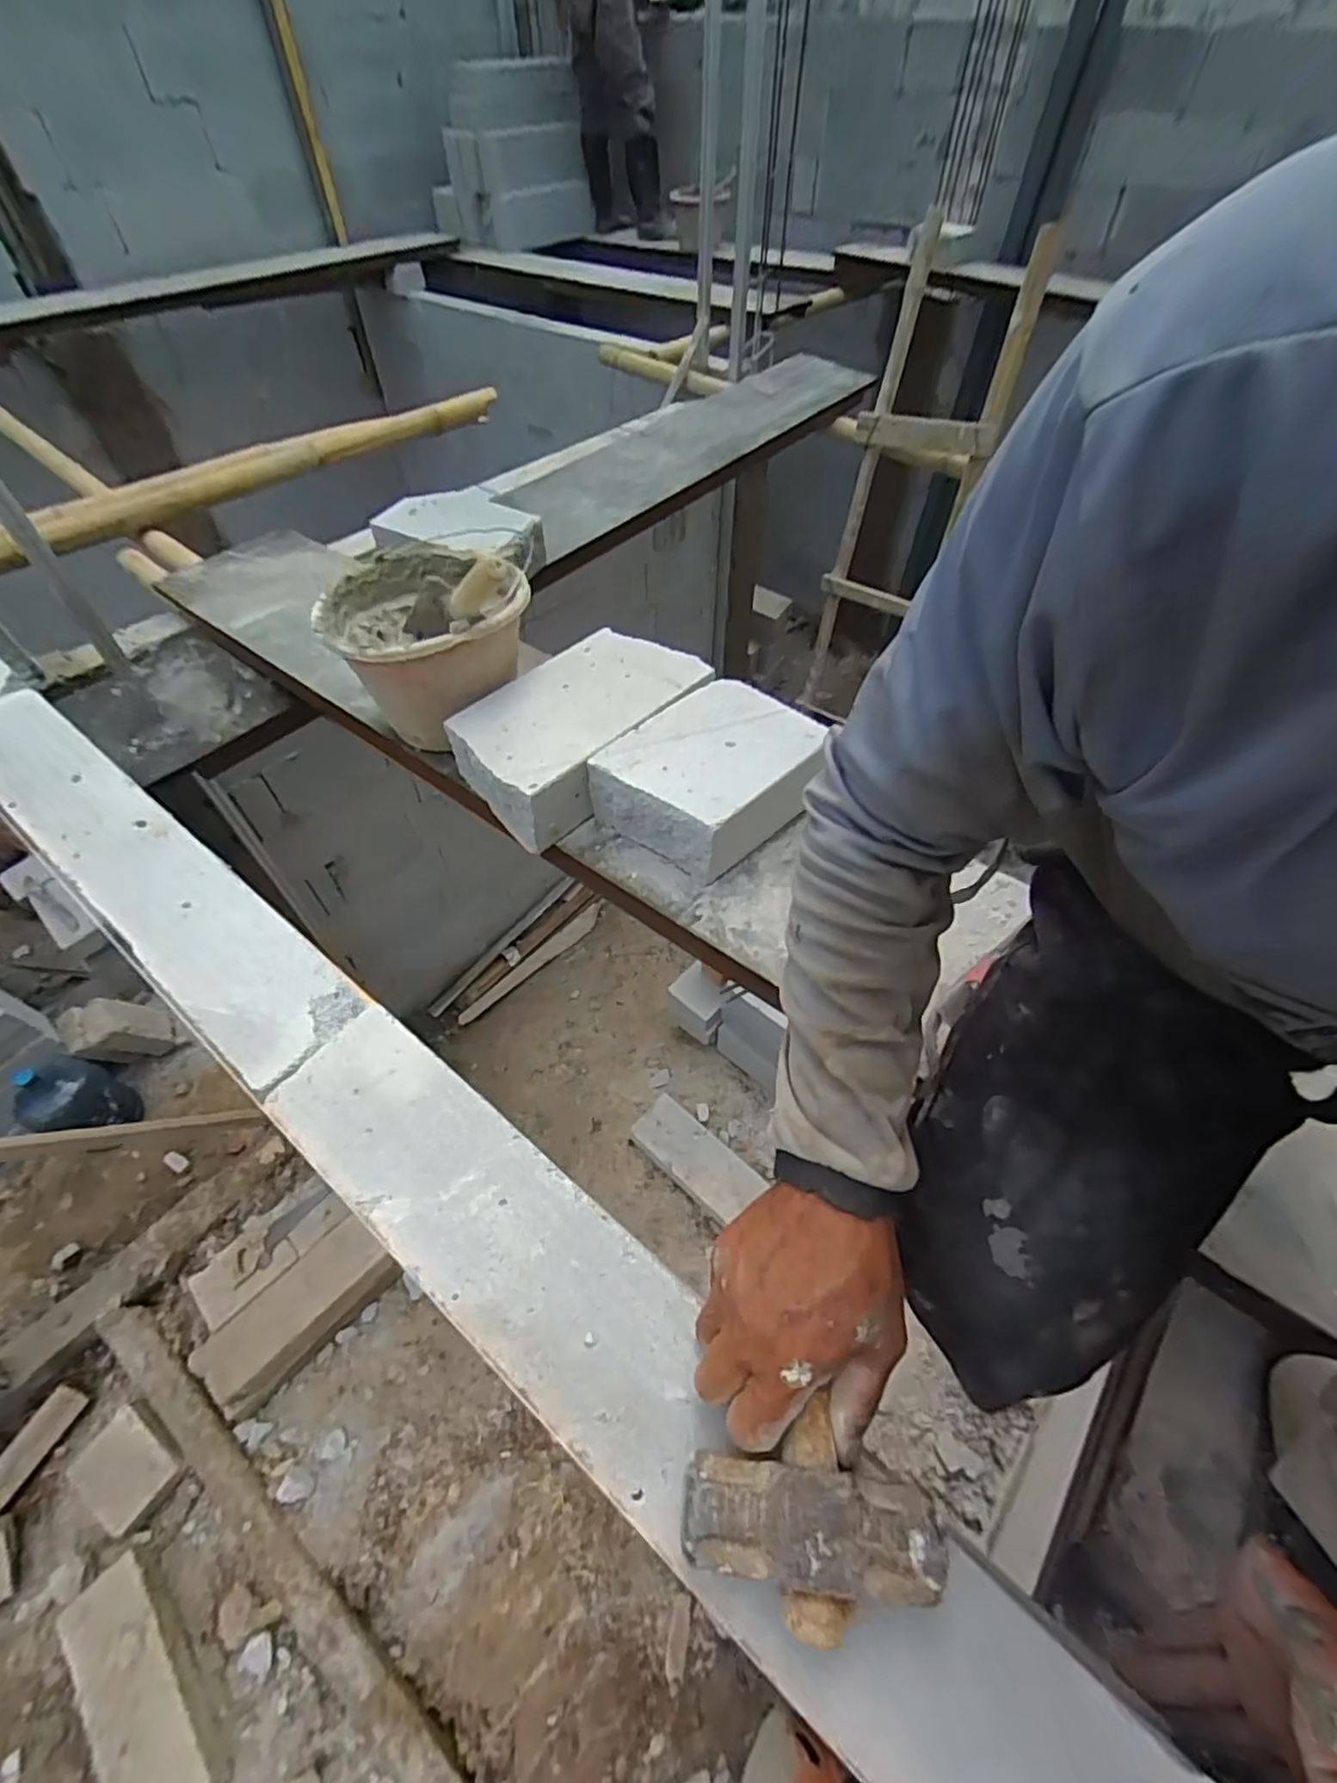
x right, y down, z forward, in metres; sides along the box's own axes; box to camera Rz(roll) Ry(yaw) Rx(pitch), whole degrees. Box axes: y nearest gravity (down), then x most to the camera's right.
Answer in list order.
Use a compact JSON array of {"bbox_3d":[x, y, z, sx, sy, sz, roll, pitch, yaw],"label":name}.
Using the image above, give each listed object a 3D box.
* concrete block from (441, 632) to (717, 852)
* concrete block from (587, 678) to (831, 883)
[{"bbox_3d":[-0.127,-0.238,0.947,0.207,0.082,0.341,35,60,24],"label":"concrete block"},{"bbox_3d":[0.050,-0.157,0.885,0.198,0.094,0.245,36,61,25],"label":"concrete block"}]

